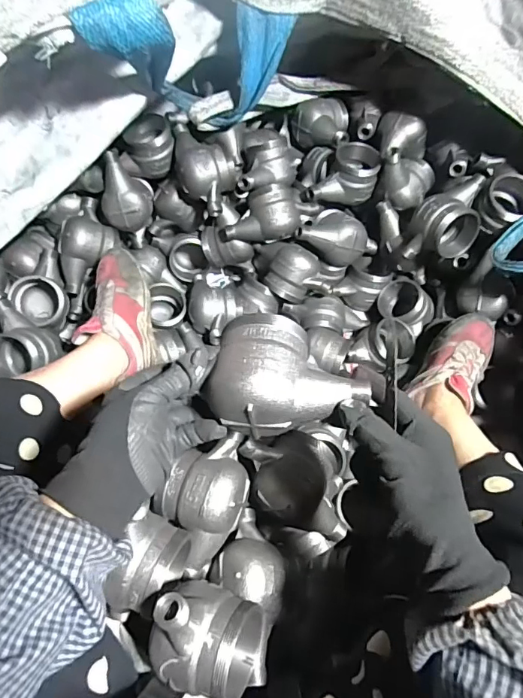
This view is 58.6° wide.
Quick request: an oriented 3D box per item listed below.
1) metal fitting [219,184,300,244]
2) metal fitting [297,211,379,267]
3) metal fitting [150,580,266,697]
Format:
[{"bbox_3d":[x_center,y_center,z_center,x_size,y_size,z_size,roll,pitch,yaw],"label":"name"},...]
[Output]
[{"bbox_3d":[-0.006,-0.226,0.805,0.139,0.070,0.086,-10,100,14],"label":"metal fitting"},{"bbox_3d":[0.134,-0.194,0.809,0.129,0.072,0.078,18,64,7],"label":"metal fitting"},{"bbox_3d":[-0.045,0.250,0.401,0.098,0.090,0.080,16,64,6],"label":"metal fitting"}]

